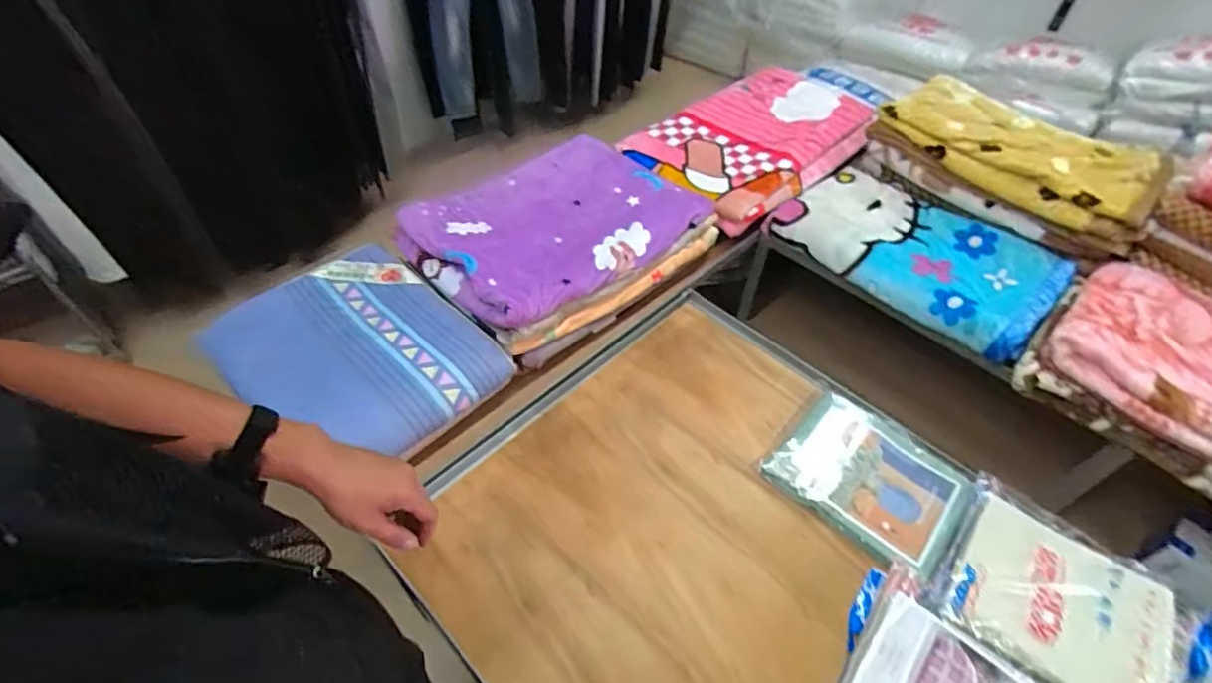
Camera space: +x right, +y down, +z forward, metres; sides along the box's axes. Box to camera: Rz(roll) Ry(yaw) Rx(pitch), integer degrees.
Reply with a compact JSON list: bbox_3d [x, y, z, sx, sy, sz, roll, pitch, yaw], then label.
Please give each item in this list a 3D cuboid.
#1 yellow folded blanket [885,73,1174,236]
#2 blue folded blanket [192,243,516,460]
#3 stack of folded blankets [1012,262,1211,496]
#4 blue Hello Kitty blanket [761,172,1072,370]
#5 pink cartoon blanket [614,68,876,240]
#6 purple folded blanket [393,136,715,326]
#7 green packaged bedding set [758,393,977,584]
[{"bbox_3d":[1.131,-0.551,1.548,0.653,0.112,0.421,36,57,25],"label":"yellow folded blanket"},{"bbox_3d":[-0.506,0.028,1.160,0.470,0.112,0.405,35,57,24],"label":"blue folded blanket"},{"bbox_3d":[1.291,0.105,1.162,0.466,0.153,0.664,-35,59,-28],"label":"stack of folded blankets"},{"bbox_3d":[0.816,-0.245,1.486,0.408,0.074,0.654,-36,60,-28],"label":"blue Hello Kitty blanket"},{"bbox_3d":[0.466,-0.620,1.742,0.461,0.110,0.827,37,58,26],"label":"pink cartoon blanket"},{"bbox_3d":[-0.112,-0.288,1.368,0.673,0.097,0.430,-33,58,-26],"label":"purple folded blanket"},{"bbox_3d":[0.517,0.265,1.118,0.339,0.052,0.262,36,57,25],"label":"green packaged bedding set"}]

